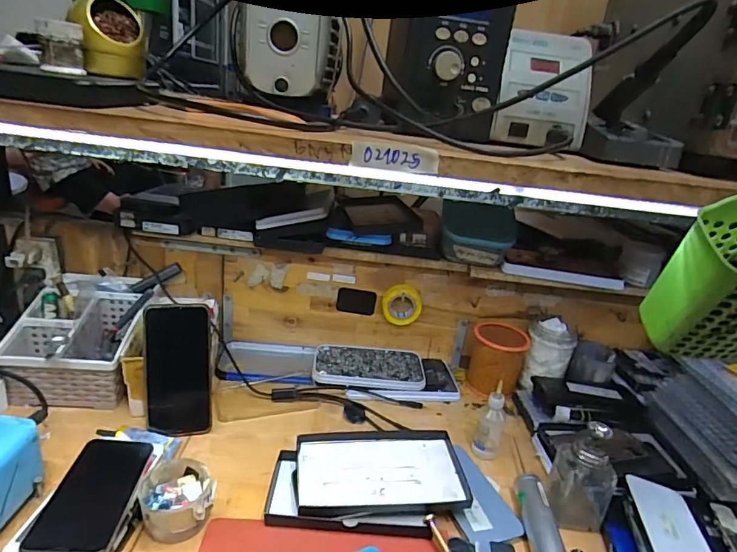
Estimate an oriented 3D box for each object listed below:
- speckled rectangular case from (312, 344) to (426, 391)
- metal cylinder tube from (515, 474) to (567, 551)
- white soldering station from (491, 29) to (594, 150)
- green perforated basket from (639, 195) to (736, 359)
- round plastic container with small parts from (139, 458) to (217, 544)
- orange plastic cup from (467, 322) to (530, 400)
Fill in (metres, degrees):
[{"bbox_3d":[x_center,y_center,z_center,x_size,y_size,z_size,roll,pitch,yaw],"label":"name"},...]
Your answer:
[{"bbox_3d":[0.001,0.145,0.771,0.175,0.017,0.102,5,21,-4],"label":"speckled rectangular case"},{"bbox_3d":[0.185,0.271,0.507,0.029,0.029,0.150,7,21,1],"label":"metal cylinder tube"},{"bbox_3d":[0.198,-0.211,0.530,0.097,0.121,0.086,11,21,11],"label":"white soldering station"},{"bbox_3d":[0.306,0.013,0.383,0.101,0.132,0.094,9,21,6],"label":"green perforated basket"},{"bbox_3d":[-0.195,0.226,0.484,0.066,0.044,0.071,6,21,-2],"label":"round plastic container with small parts"},{"bbox_3d":[0.203,0.139,0.758,0.085,0.095,0.088,13,22,16],"label":"orange plastic cup"}]

